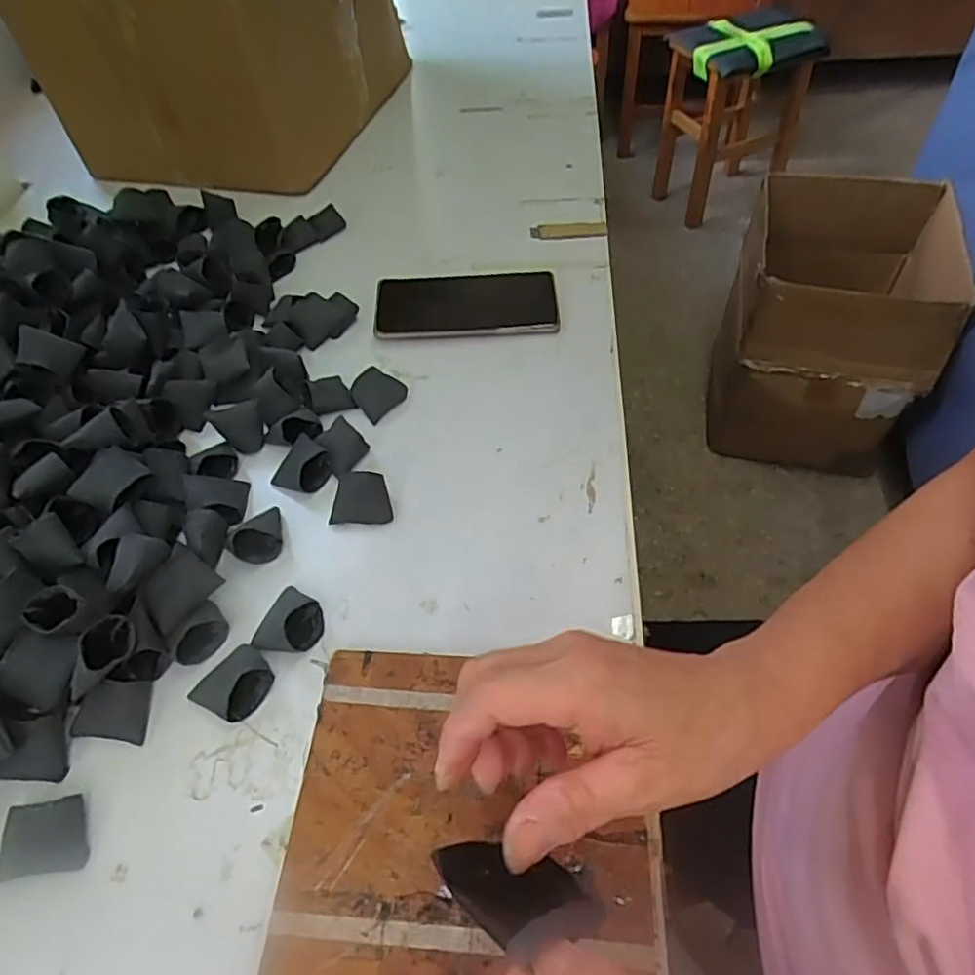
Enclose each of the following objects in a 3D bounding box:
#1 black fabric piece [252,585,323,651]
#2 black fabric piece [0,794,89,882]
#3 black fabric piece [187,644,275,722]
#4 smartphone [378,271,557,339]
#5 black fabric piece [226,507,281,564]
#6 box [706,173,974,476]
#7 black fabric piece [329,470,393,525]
[{"bbox_3d":[-0.121,0.080,0.389,0.038,0.017,0.041,16,57,15],"label":"black fabric piece"},{"bbox_3d":[-0.233,0.183,0.333,0.041,0.010,0.035,-13,54,-5],"label":"black fabric piece"},{"bbox_3d":[-0.149,0.111,0.368,0.037,0.022,0.042,32,62,24],"label":"black fabric piece"},{"bbox_3d":[-0.019,-0.162,0.570,0.160,0.015,0.078,-4,54,2],"label":"smartphone"},{"bbox_3d":[-0.159,0.029,0.428,0.034,0.020,0.041,-15,54,-6],"label":"black fabric piece"},{"bbox_3d":[0.671,-0.326,1.267,0.364,0.399,0.420,12,55,14],"label":"box"},{"bbox_3d":[-0.089,0.006,0.447,0.040,0.027,0.032,-3,54,3],"label":"black fabric piece"}]

